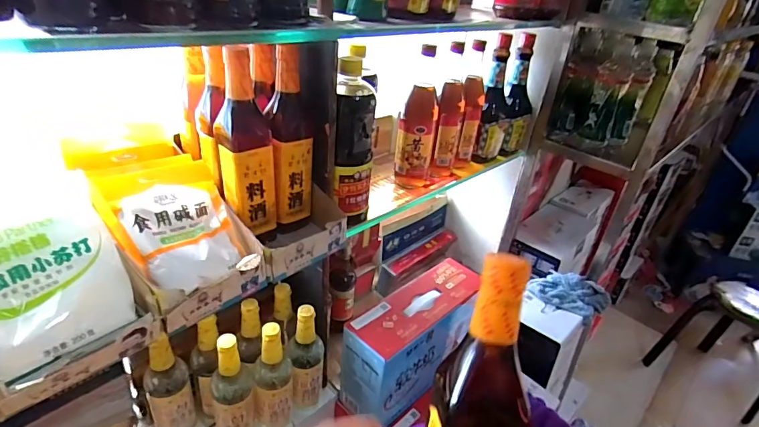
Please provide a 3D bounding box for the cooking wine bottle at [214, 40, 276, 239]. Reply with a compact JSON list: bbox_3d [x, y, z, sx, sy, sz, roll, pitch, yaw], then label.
[{"bbox_3d":[-0.176,-0.074,0.550,0.069,0.269,0.062,-19,33,-36],"label":"cooking wine bottle"}]

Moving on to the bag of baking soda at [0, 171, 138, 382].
[{"bbox_3d":[-0.318,0.071,0.405,0.125,0.129,0.032,-20,-3,-43],"label":"bag of baking soda"}]

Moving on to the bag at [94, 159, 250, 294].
[{"bbox_3d":[-0.235,0.009,0.500,0.133,0.026,0.163,-21,73,-50],"label":"bag"}]

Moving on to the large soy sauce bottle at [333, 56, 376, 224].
[{"bbox_3d":[-0.037,-0.092,0.618,0.056,0.235,0.060,7,31,0],"label":"large soy sauce bottle"}]

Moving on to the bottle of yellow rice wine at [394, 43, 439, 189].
[{"bbox_3d":[0.073,-0.170,0.765,0.066,0.250,0.065,12,31,9],"label":"bottle of yellow rice wine"}]

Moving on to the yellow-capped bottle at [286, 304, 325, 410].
[{"bbox_3d":[-0.132,0.267,0.761,0.060,0.230,0.053,2,31,-8],"label":"yellow-capped bottle"}]

